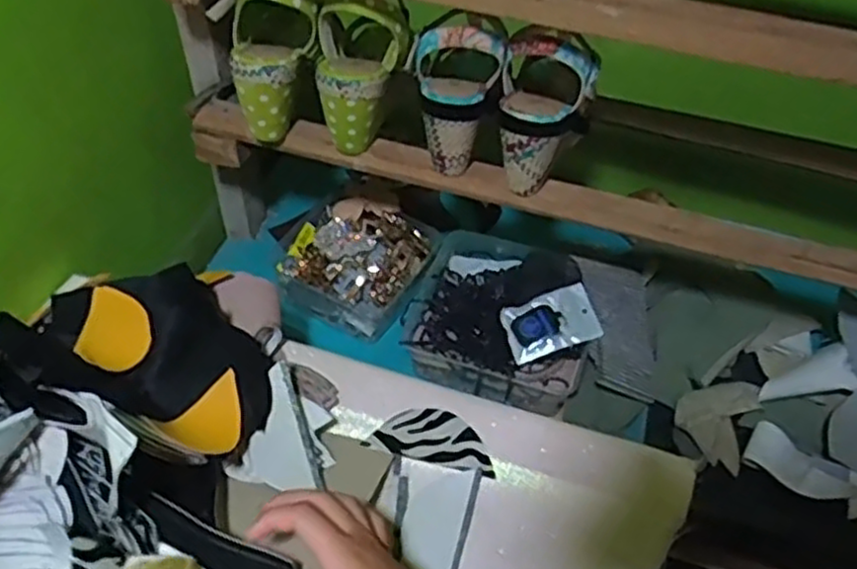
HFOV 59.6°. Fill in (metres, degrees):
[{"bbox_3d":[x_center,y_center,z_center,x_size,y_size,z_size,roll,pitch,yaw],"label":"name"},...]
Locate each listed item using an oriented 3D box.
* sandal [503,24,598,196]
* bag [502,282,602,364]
[{"bbox_3d":[0.105,-0.161,0.675,0.084,0.139,0.106,13,49,8],"label":"sandal"},{"bbox_3d":[0.136,0.042,0.831,0.101,0.015,0.069,-21,67,1],"label":"bag"}]

